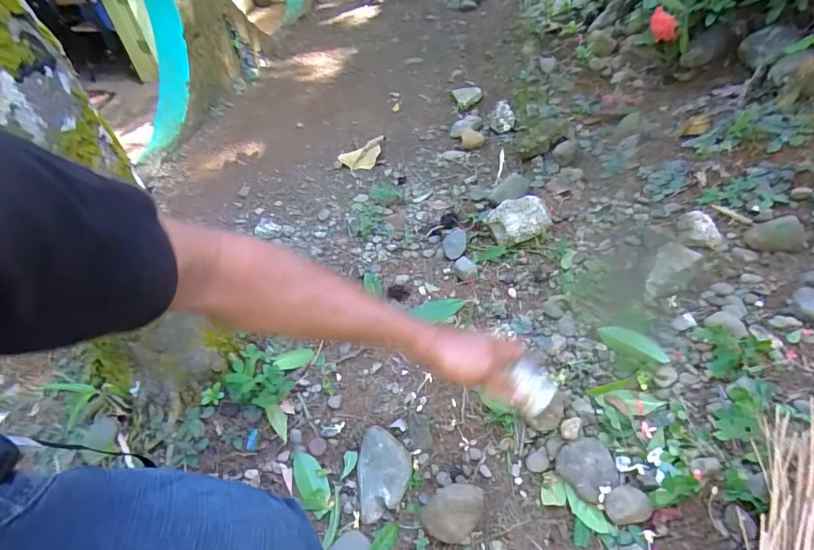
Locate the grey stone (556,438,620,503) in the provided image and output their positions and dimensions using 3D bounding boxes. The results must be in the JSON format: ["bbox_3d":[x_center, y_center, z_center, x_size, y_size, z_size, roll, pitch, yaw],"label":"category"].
[{"bbox_3d":[0.227,0.244,0.570,0.065,0.035,0.064,-4,46,4],"label":"grey stone"}]

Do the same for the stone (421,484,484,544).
[{"bbox_3d":[0.059,0.291,0.557,0.074,0.053,0.051,-32,50,-22],"label":"stone"}]

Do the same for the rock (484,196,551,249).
[{"bbox_3d":[0.224,-0.110,0.922,0.108,0.069,0.103,-4,46,4],"label":"rock"}]

